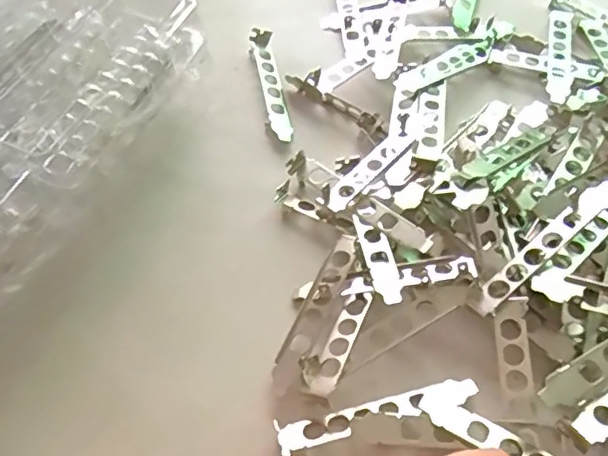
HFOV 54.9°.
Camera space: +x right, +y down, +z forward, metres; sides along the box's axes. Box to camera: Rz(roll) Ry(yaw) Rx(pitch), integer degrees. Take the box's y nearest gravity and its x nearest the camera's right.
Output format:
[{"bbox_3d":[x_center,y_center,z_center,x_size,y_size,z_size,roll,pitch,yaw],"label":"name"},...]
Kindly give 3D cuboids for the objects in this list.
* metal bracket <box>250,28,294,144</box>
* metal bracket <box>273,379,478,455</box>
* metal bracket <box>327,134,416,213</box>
[{"bbox_3d":[-0.028,-0.121,0.495,0.020,0.022,0.118,-11,58,-4],"label":"metal bracket"},{"bbox_3d":[0.044,0.111,0.342,0.120,0.011,0.022,-13,58,-5],"label":"metal bracket"},{"bbox_3d":[0.049,-0.041,0.434,0.017,0.015,0.085,39,68,23],"label":"metal bracket"}]

